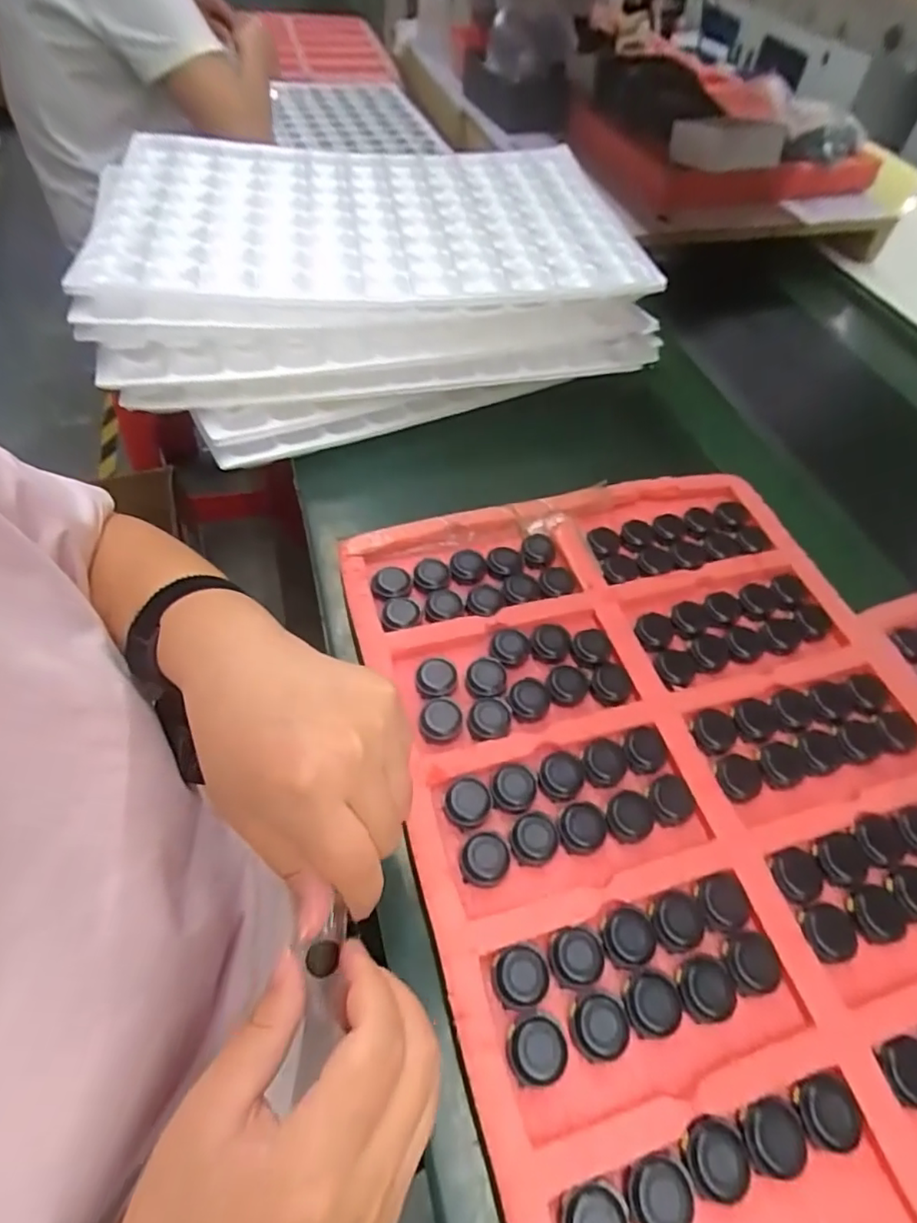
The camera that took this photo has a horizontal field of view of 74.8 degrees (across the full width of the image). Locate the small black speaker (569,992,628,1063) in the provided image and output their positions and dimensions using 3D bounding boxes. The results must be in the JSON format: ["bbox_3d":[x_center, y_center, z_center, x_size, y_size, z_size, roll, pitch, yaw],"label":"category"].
[{"bbox_3d":[0.074,0.214,0.309,0.030,0.009,0.028,3,53,-3],"label":"small black speaker"}]

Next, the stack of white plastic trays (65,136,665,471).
[{"bbox_3d":[-0.096,-0.356,0.644,0.503,0.123,0.399,-10,55,-13],"label":"stack of white plastic trays"}]

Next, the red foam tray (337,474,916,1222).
[{"bbox_3d":[0.153,0.103,0.391,0.368,0.021,0.498,-12,55,-14],"label":"red foam tray"}]

